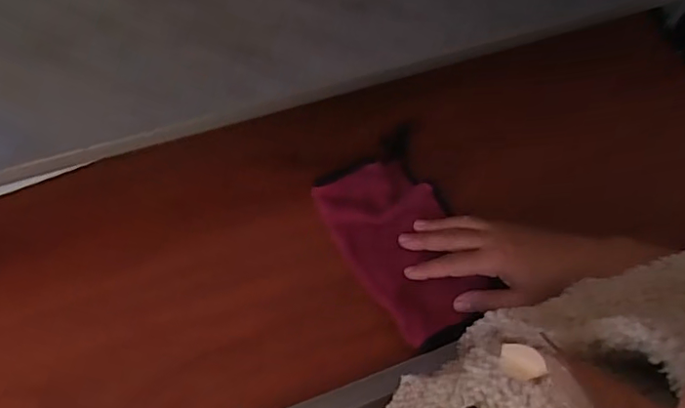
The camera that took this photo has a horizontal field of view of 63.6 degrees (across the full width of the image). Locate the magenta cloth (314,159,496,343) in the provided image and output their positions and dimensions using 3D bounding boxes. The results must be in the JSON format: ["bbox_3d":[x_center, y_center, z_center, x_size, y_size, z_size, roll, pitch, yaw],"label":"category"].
[{"bbox_3d":[0.056,0.035,0.511,0.096,0.021,0.166,-29,69,-15],"label":"magenta cloth"}]

